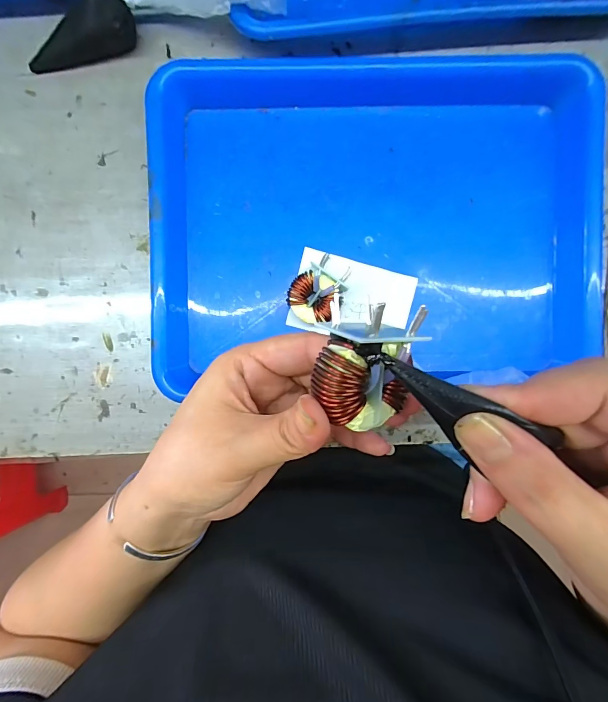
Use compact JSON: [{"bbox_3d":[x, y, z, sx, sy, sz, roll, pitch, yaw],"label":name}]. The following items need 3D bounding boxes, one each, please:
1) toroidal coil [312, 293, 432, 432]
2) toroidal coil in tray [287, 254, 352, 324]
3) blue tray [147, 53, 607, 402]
[{"bbox_3d":[0.024,0.006,0.130,0.037,0.024,0.045,12,92,0],"label":"toroidal coil"},{"bbox_3d":[0.011,-0.045,0.273,0.038,0.028,0.047,38,92,-1],"label":"toroidal coil in tray"},{"bbox_3d":[0.053,-0.107,0.272,0.325,0.029,0.250,-1,92,1],"label":"blue tray"}]

